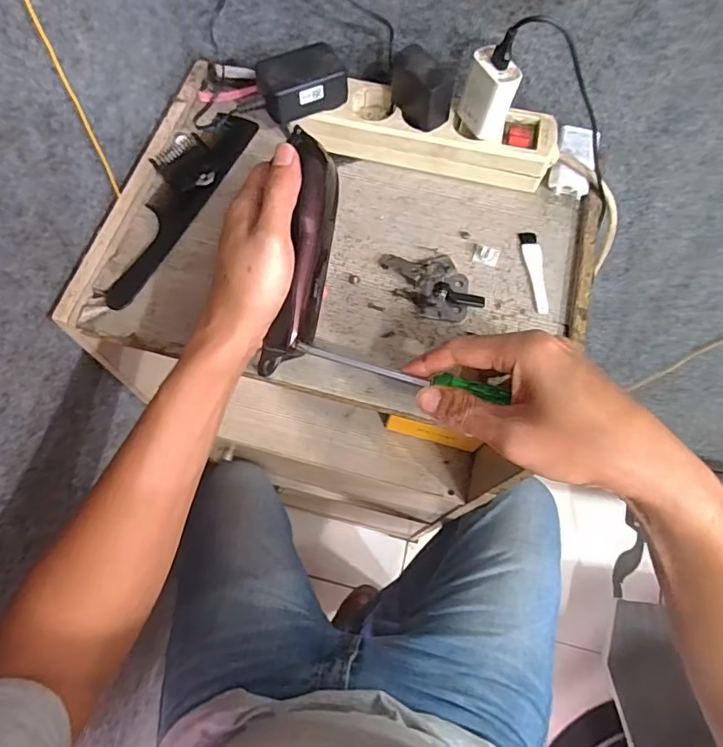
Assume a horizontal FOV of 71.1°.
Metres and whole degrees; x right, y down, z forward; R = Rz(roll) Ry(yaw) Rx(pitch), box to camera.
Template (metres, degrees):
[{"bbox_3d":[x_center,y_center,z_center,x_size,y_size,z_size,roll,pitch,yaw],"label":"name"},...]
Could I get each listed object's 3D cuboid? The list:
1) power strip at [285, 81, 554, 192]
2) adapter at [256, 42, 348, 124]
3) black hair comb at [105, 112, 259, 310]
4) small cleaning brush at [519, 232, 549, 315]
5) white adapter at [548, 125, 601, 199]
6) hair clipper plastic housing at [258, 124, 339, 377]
[{"bbox_3d":[0.056,-0.212,0.451,0.228,0.042,0.061,11,69,2],"label":"power strip"},{"bbox_3d":[-0.050,-0.242,0.419,0.069,0.028,0.044,-28,72,-12],"label":"adapter"},{"bbox_3d":[-0.161,-0.151,0.441,0.045,0.010,0.216,27,72,8],"label":"black hair comb"},{"bbox_3d":[0.148,-0.086,0.425,0.016,0.004,0.079,-5,69,-4],"label":"small cleaning brush"},{"bbox_3d":[0.189,-0.189,0.453,0.034,0.028,0.060,12,69,3],"label":"white adapter"},{"bbox_3d":[-0.042,-0.083,0.361,0.035,0.037,0.170,10,93,2],"label":"hair clipper plastic housing"}]

